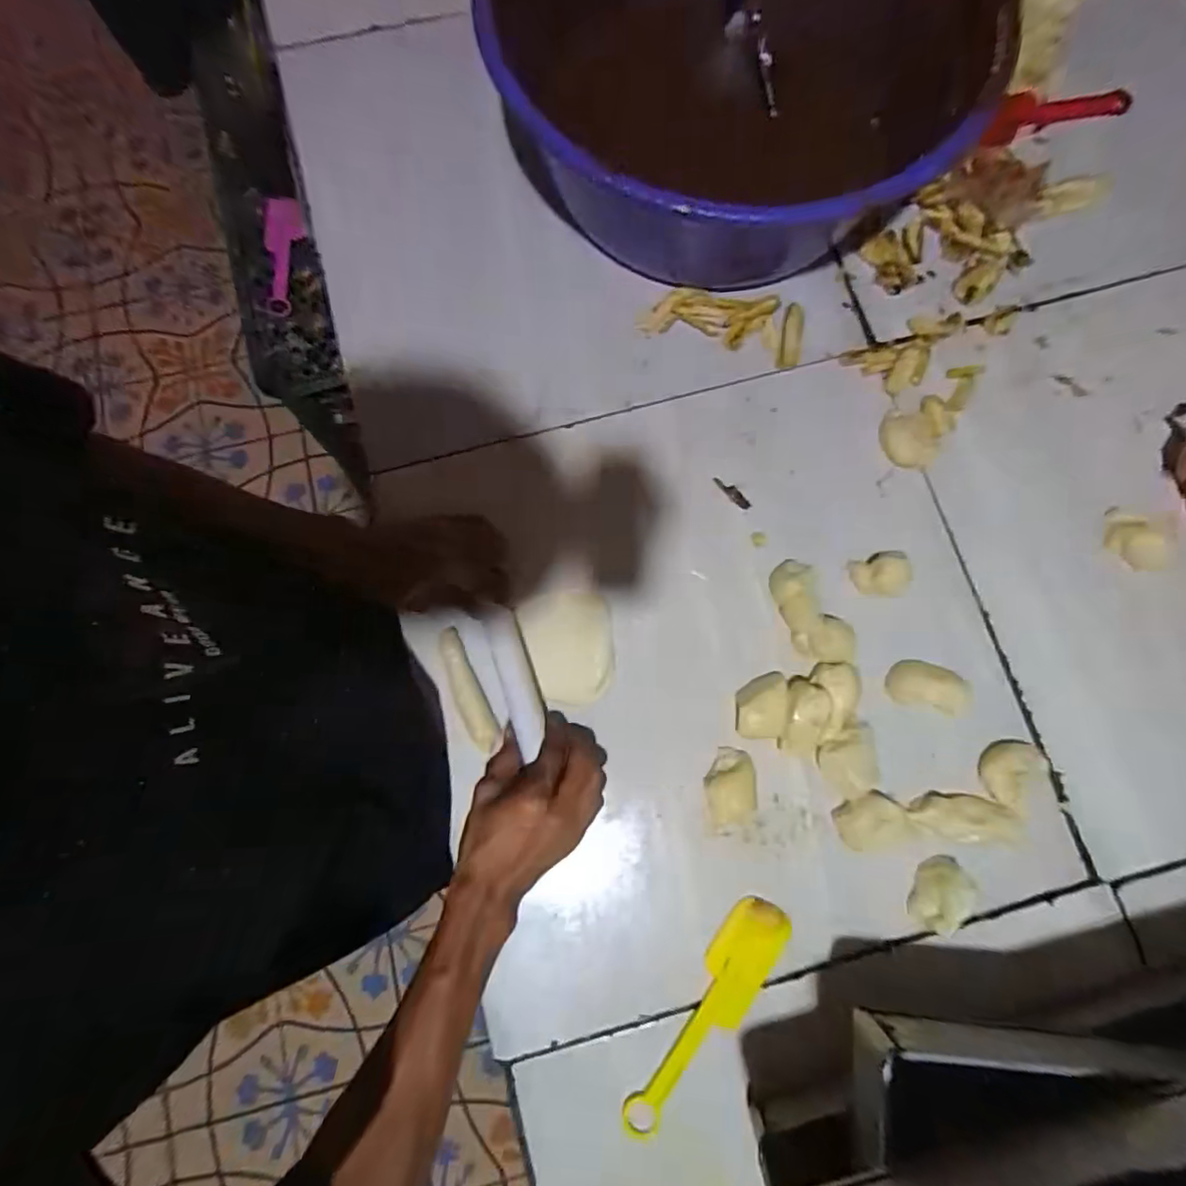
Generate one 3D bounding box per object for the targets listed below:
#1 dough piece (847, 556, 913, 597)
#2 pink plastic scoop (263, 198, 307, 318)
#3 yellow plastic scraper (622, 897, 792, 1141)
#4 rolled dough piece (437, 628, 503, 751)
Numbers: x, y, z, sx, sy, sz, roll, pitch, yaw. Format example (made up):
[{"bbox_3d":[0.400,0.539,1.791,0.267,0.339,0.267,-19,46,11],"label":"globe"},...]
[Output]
[{"bbox_3d":[0.246,-0.014,0.494,0.045,0.019,0.032,3,79,2],"label":"dough piece"},{"bbox_3d":[-0.409,-0.435,0.755,0.054,0.027,0.159,2,78,1],"label":"pink plastic scoop"},{"bbox_3d":[0.089,0.326,0.442,0.047,0.011,0.188,33,81,7],"label":"yellow plastic scraper"},{"bbox_3d":[-0.106,0.082,0.485,0.022,0.011,0.105,-25,79,-4],"label":"rolled dough piece"}]

